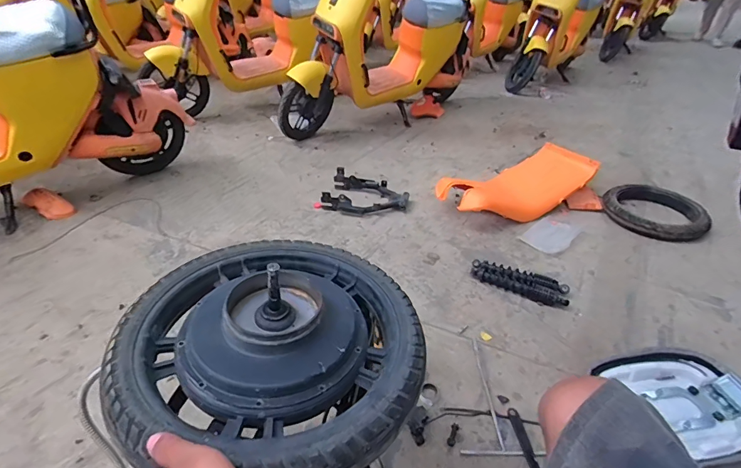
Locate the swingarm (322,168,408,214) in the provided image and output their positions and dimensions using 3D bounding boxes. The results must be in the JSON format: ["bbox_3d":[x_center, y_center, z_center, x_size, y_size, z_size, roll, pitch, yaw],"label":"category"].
[{"bbox_3d":[-0.016,-0.156,1.653,0.343,0.073,0.233,10,36,11],"label":"swingarm"}]

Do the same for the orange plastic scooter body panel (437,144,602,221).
[{"bbox_3d":[0.594,-0.190,1.616,0.660,0.172,0.309,-10,37,-18],"label":"orange plastic scooter body panel"}]

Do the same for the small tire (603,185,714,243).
[{"bbox_3d":[1.120,-0.089,1.584,0.366,0.066,0.329,25,41,29],"label":"small tire"}]

